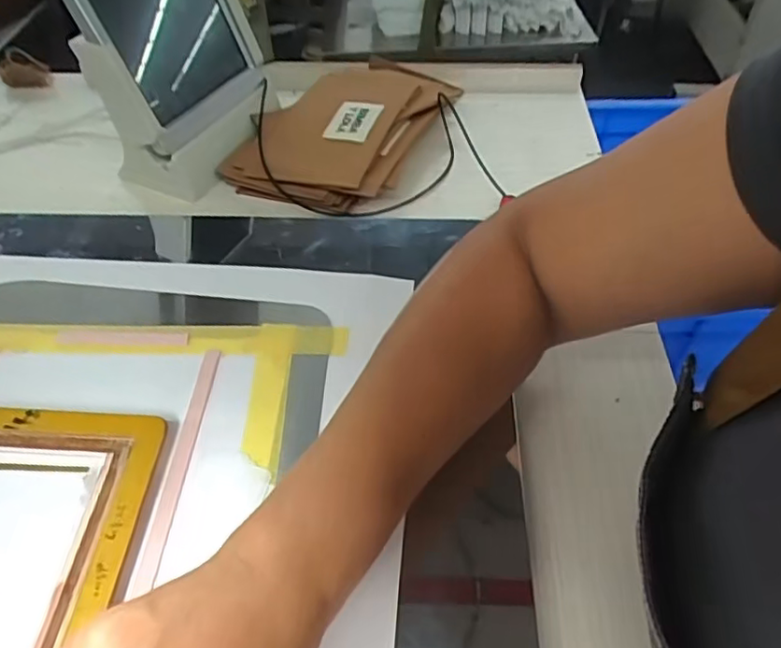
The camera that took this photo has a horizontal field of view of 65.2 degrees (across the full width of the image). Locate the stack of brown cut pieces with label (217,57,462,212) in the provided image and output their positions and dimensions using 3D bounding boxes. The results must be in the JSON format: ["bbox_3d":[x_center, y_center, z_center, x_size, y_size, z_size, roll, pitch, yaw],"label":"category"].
[{"bbox_3d":[-0.038,-0.202,0.593,0.151,0.034,0.234,21,51,15],"label":"stack of brown cut pieces with label"}]

